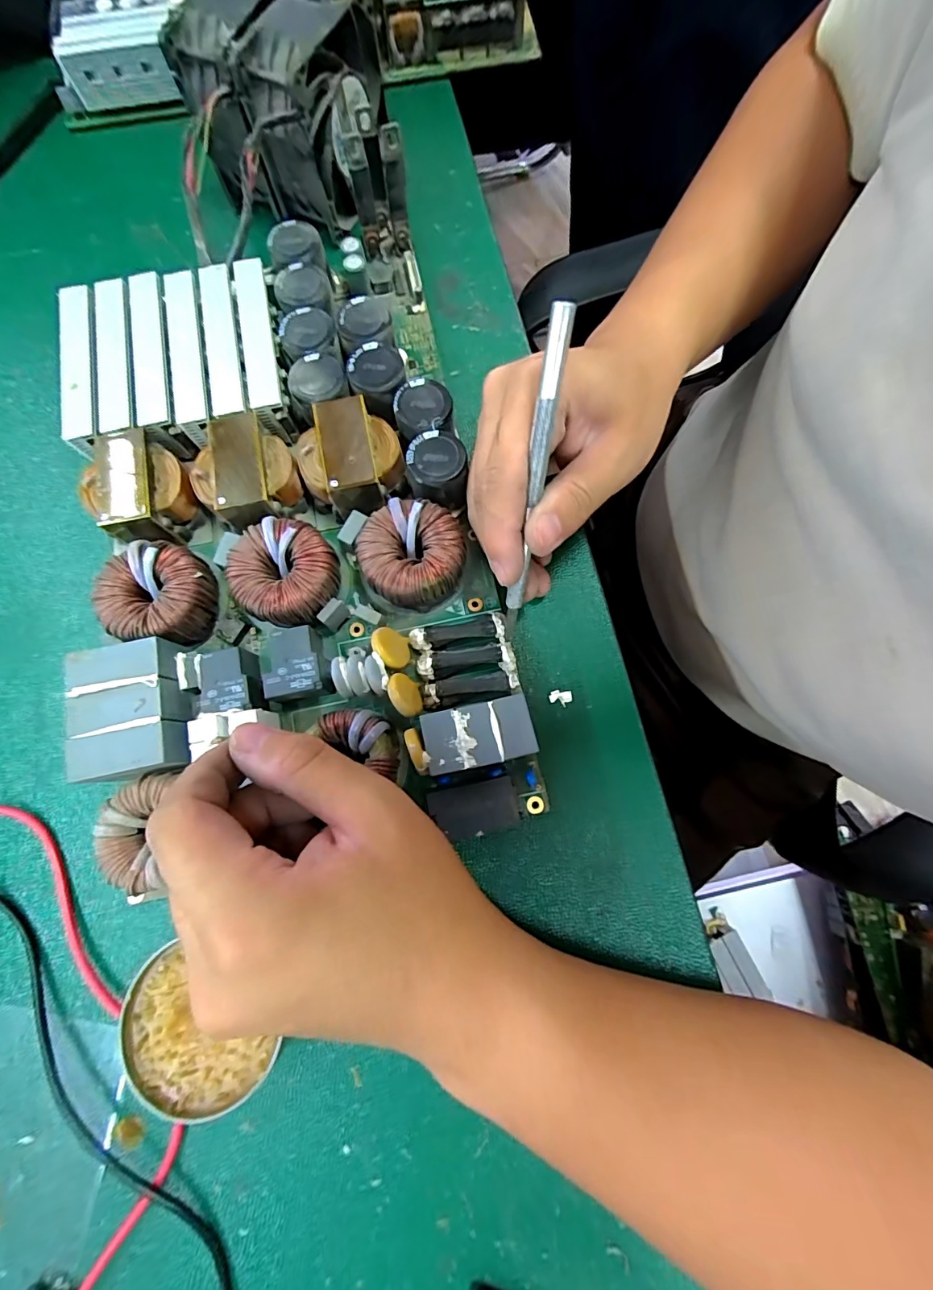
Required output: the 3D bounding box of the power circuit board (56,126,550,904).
[{"bbox_3d":[-0.093,-0.072,0.241,0.189,0.034,0.342,-12,77,-2],"label":"power circuit board"}]

